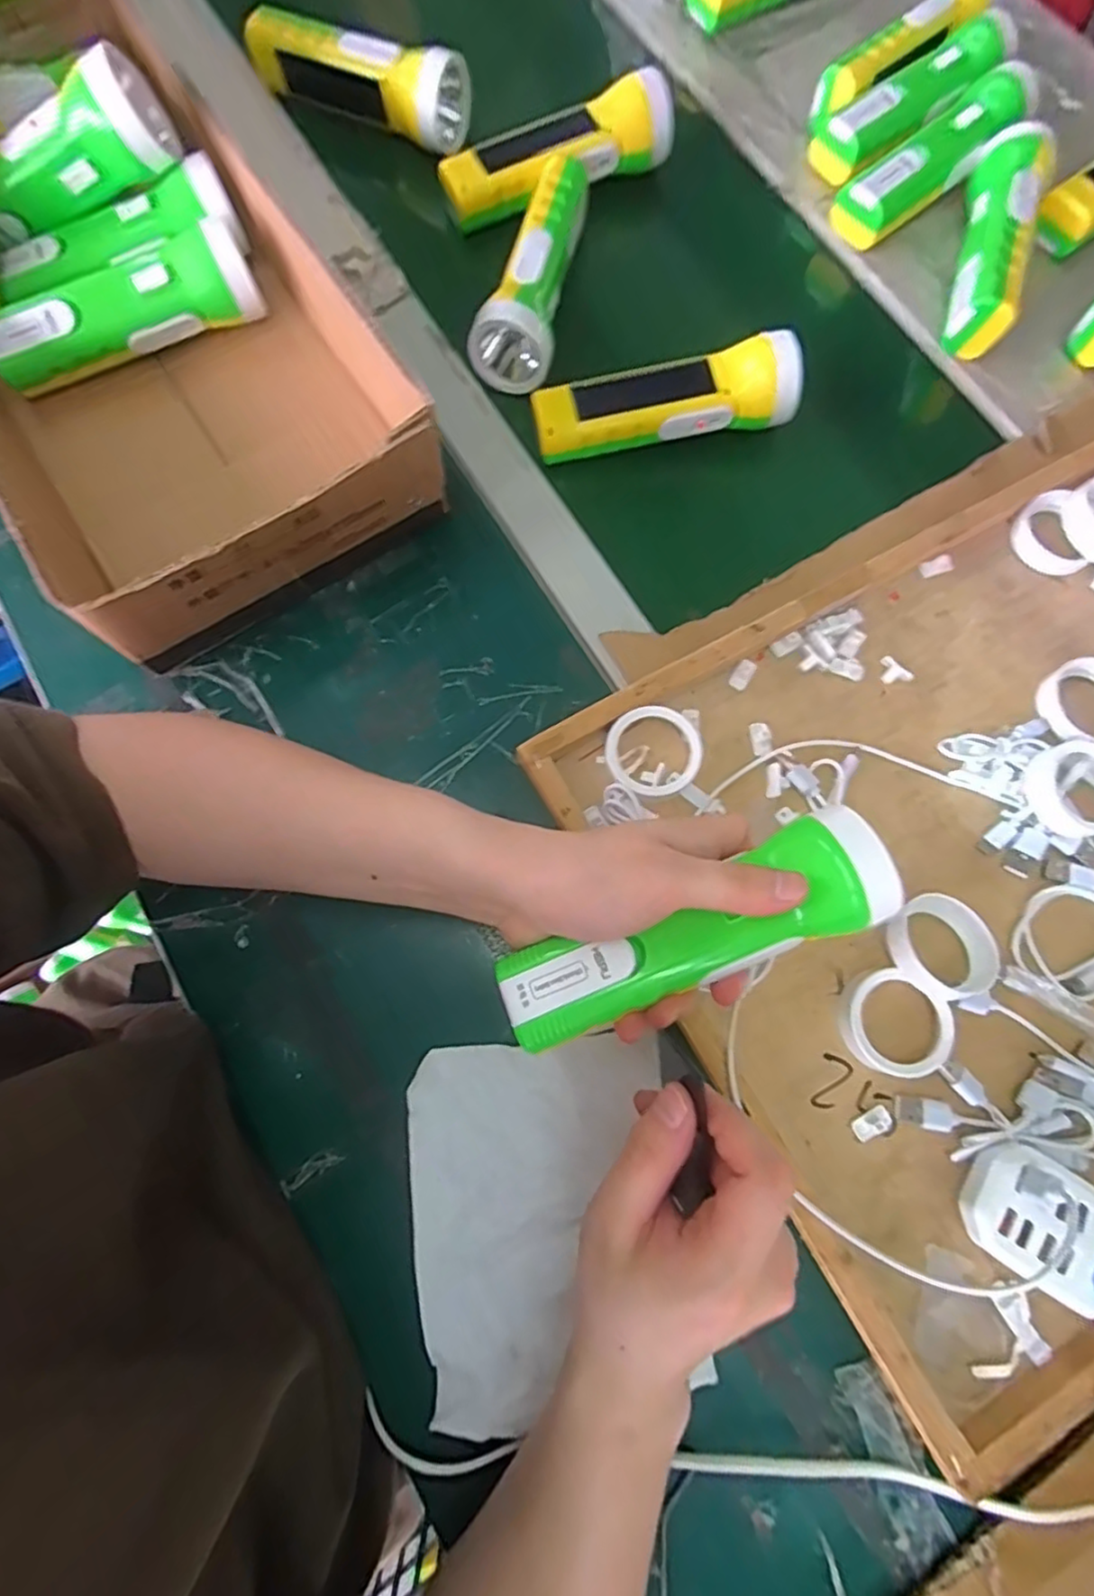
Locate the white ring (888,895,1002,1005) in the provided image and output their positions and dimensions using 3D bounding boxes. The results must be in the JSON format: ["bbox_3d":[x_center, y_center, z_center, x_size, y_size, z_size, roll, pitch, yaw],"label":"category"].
[{"bbox_3d":[0.208,0.076,0.345,0.053,0.020,0.051,1,76,-3],"label":"white ring"}]

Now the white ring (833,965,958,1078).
[{"bbox_3d":[0.179,0.116,0.335,0.052,0.016,0.050,1,76,-3],"label":"white ring"}]

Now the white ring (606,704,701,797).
[{"bbox_3d":[0.060,-0.025,0.372,0.051,0.017,0.051,0,77,-1],"label":"white ring"}]

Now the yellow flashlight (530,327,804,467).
[{"bbox_3d":[0.078,-0.258,0.424,0.171,0.037,0.041,-11,76,-6],"label":"yellow flashlight"}]

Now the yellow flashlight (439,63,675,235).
[{"bbox_3d":[0.008,-0.468,0.475,0.169,0.052,0.057,-31,79,-10],"label":"yellow flashlight"}]

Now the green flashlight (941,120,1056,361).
[{"bbox_3d":[0.316,-0.395,0.465,0.049,0.048,0.172,20,75,2],"label":"green flashlight"}]

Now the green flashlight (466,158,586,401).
[{"bbox_3d":[-0.008,-0.364,0.446,0.048,0.041,0.171,13,75,0],"label":"green flashlight"}]

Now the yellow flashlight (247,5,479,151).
[{"bbox_3d":[-0.141,-0.543,0.486,0.166,0.050,0.043,27,76,4],"label":"yellow flashlight"}]

